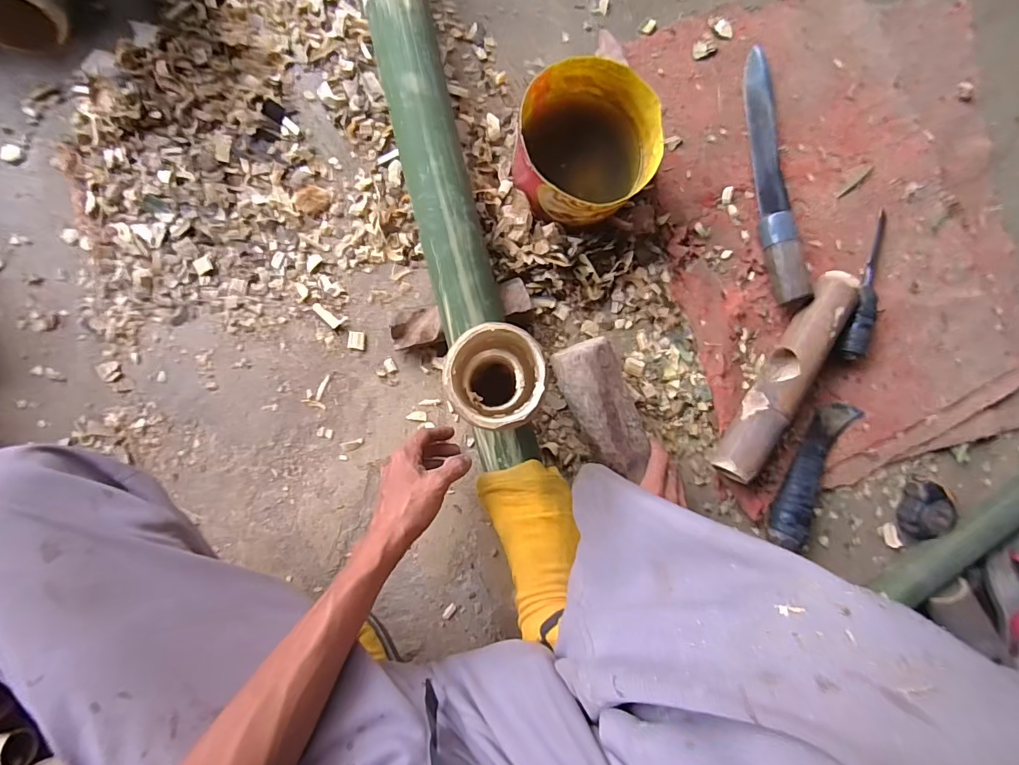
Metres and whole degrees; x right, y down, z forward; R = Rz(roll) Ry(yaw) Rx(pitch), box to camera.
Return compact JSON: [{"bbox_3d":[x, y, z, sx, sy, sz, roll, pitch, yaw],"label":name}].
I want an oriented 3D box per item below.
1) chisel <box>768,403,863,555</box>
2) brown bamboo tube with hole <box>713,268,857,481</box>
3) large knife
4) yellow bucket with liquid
[{"bbox_3d":[0.380,0.112,0.589,0.043,0.034,0.199,34,85,-4],"label":"chisel"},{"bbox_3d":[0.337,-0.005,0.579,0.049,0.049,0.277,33,86,-4],"label":"brown bamboo tube with hole"},{"bbox_3d":[0.335,-0.260,0.588,0.048,0.040,0.322,-4,89,-6],"label":"large knife"},{"bbox_3d":[0.084,-0.258,0.529,0.149,0.081,0.157,0,89,-6],"label":"yellow bucket with liquid"}]

